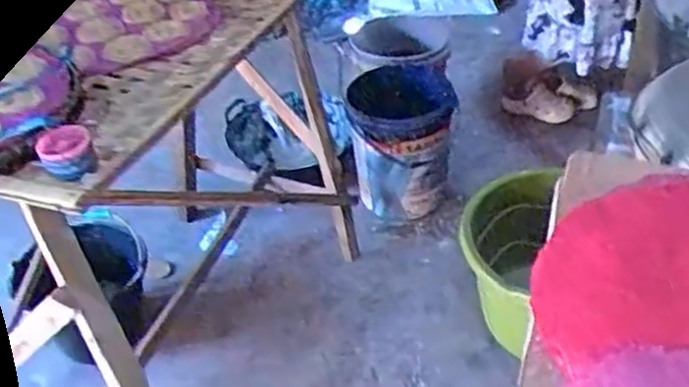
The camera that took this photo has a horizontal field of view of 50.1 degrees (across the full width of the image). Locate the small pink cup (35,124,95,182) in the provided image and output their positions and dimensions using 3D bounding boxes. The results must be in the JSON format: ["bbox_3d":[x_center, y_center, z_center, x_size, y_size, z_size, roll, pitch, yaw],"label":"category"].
[{"bbox_3d":[-0.356,-0.049,0.947,0.067,0.068,0.056,-20,42,-15],"label":"small pink cup"}]

